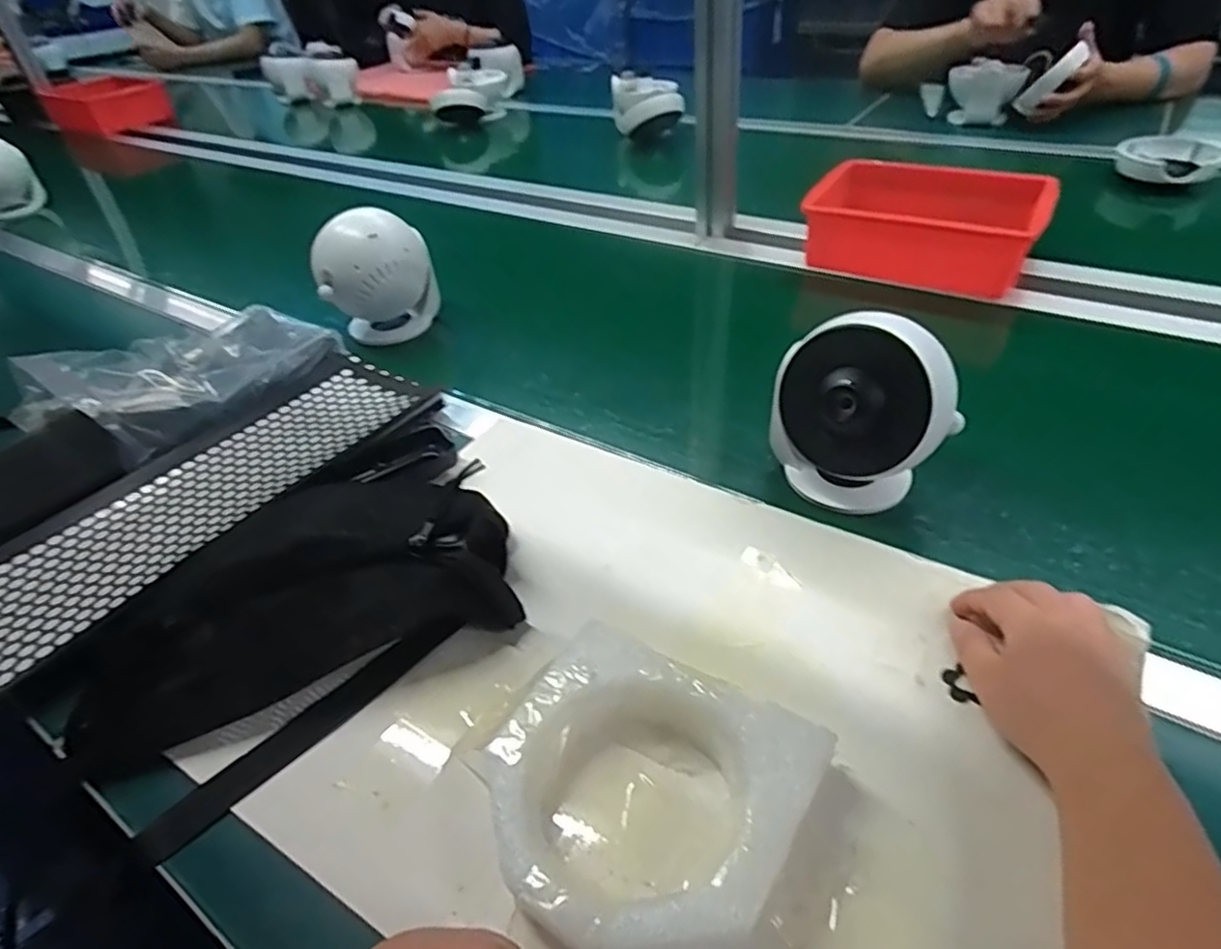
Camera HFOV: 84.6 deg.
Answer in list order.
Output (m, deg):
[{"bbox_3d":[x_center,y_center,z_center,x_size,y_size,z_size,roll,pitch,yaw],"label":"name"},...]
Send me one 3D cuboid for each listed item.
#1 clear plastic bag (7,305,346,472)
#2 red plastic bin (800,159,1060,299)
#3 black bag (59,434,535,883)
[{"bbox_3d":[-0.429,-0.107,0.666,0.196,0.055,0.267,29,53,33],"label":"clear plastic bag"},{"bbox_3d":[0.363,-0.287,0.785,0.241,0.087,0.157,21,49,27],"label":"red plastic bin"},{"bbox_3d":[-0.202,0.090,0.435,0.285,0.070,0.165,-29,47,-23],"label":"black bag"}]

